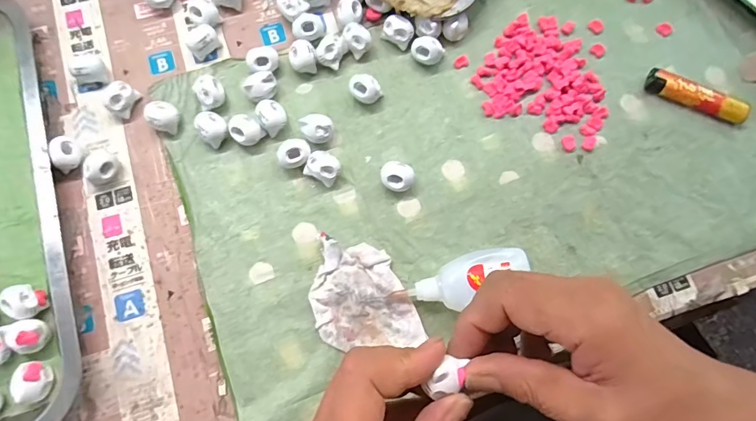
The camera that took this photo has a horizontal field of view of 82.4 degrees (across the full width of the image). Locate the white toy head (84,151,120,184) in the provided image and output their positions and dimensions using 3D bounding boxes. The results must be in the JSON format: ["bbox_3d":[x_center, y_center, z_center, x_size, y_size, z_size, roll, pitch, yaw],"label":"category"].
[{"bbox_3d":[-0.212,-0.033,0.333,0.020,0.019,0.023,28,78,6],"label":"white toy head"}]

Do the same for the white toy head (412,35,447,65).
[{"bbox_3d":[0.041,-0.132,0.360,0.027,0.021,0.017,36,79,7],"label":"white toy head"}]

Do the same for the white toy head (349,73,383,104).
[{"bbox_3d":[-0.011,-0.097,0.351,0.026,0.020,0.018,39,79,8],"label":"white toy head"}]

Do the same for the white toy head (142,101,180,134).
[{"bbox_3d":[-0.169,-0.074,0.341,0.023,0.017,0.022,0,77,-1],"label":"white toy head"}]

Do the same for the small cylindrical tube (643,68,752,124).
[{"bbox_3d":[0.259,-0.093,0.350,0.080,0.014,0.018,26,78,5],"label":"small cylindrical tube"}]

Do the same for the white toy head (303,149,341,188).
[{"bbox_3d":[-0.042,-0.033,0.334,0.025,0.018,0.021,28,78,6],"label":"white toy head"}]

